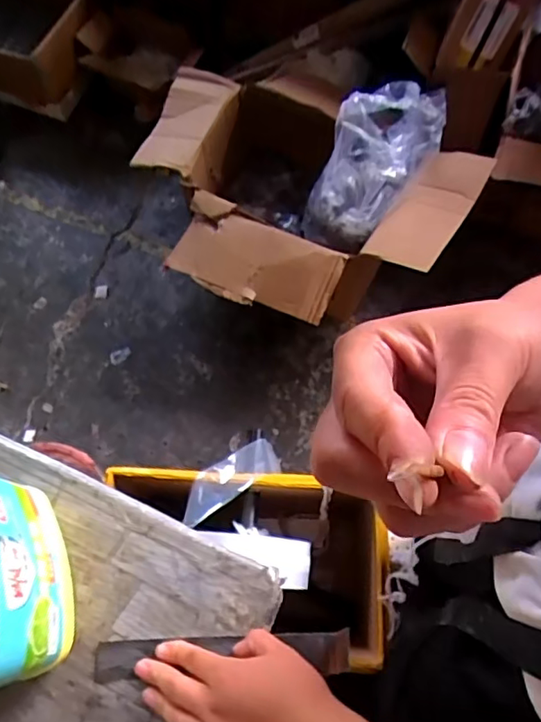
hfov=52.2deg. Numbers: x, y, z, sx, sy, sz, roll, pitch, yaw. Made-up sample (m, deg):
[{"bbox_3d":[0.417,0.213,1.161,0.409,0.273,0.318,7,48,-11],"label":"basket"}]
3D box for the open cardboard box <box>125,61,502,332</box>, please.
[{"bbox_3d":[0.043,-0.366,1.335,0.744,0.313,0.561,32,74,14],"label":"open cardboard box"}]

